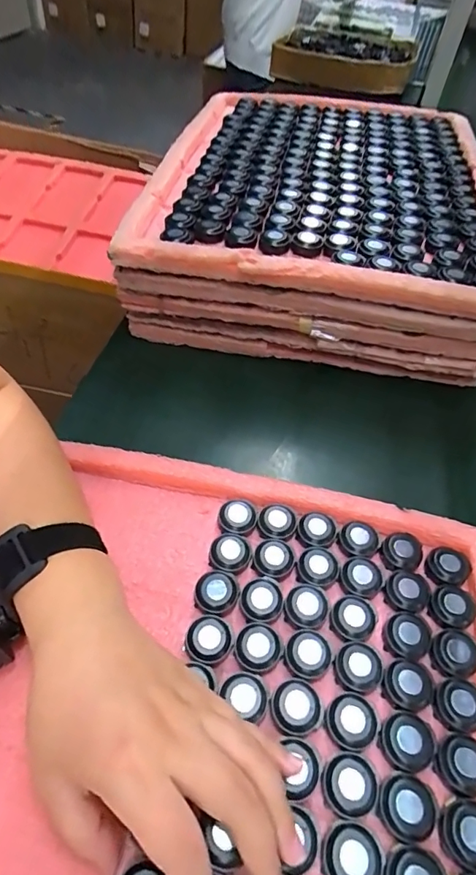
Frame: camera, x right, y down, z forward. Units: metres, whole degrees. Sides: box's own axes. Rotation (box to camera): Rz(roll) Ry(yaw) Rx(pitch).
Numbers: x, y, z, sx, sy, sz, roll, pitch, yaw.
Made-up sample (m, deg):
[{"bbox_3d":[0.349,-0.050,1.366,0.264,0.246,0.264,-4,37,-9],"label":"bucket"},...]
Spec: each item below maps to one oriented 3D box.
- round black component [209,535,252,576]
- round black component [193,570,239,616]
[{"bbox_3d":[-0.006,0.085,0.343,0.029,0.012,0.031,2,48,-2],"label":"round black component"},{"bbox_3d":[-0.014,0.105,0.323,0.026,0.015,0.028,2,48,-2],"label":"round black component"}]

